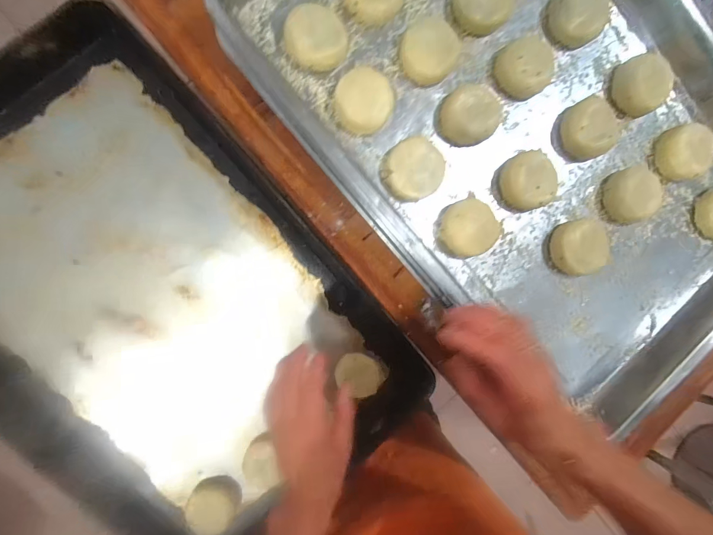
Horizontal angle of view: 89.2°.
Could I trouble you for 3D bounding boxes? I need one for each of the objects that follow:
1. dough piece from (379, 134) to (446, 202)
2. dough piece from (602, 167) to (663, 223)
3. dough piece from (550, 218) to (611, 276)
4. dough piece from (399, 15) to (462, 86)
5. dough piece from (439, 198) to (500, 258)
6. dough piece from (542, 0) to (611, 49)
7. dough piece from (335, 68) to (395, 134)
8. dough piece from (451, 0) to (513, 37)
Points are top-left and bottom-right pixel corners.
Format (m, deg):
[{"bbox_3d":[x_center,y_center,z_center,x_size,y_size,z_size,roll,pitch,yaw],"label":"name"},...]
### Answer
[{"bbox_3d":[0.057,-0.100,0.367,0.059,0.021,0.058,0,93,-8],"label":"dough piece"},{"bbox_3d":[0.307,-0.081,0.403,0.051,0.023,0.057,-17,95,-7],"label":"dough piece"},{"bbox_3d":[0.243,-0.022,0.395,0.053,0.030,0.058,-14,95,-7],"label":"dough piece"},{"bbox_3d":[0.074,-0.222,0.370,0.058,0.016,0.058,0,93,-8],"label":"dough piece"},{"bbox_3d":[0.117,-0.042,0.374,0.057,0.019,0.054,0,93,-8],"label":"dough piece"},{"bbox_3d":[0.238,-0.272,0.385,0.061,0.022,0.060,0,93,-8],"label":"dough piece"},{"bbox_3d":[0.009,-0.167,0.358,0.058,0.019,0.065,34,88,-8],"label":"dough piece"},{"bbox_3d":[0.132,-0.276,0.375,0.061,0.017,0.056,-29,97,-5],"label":"dough piece"}]

